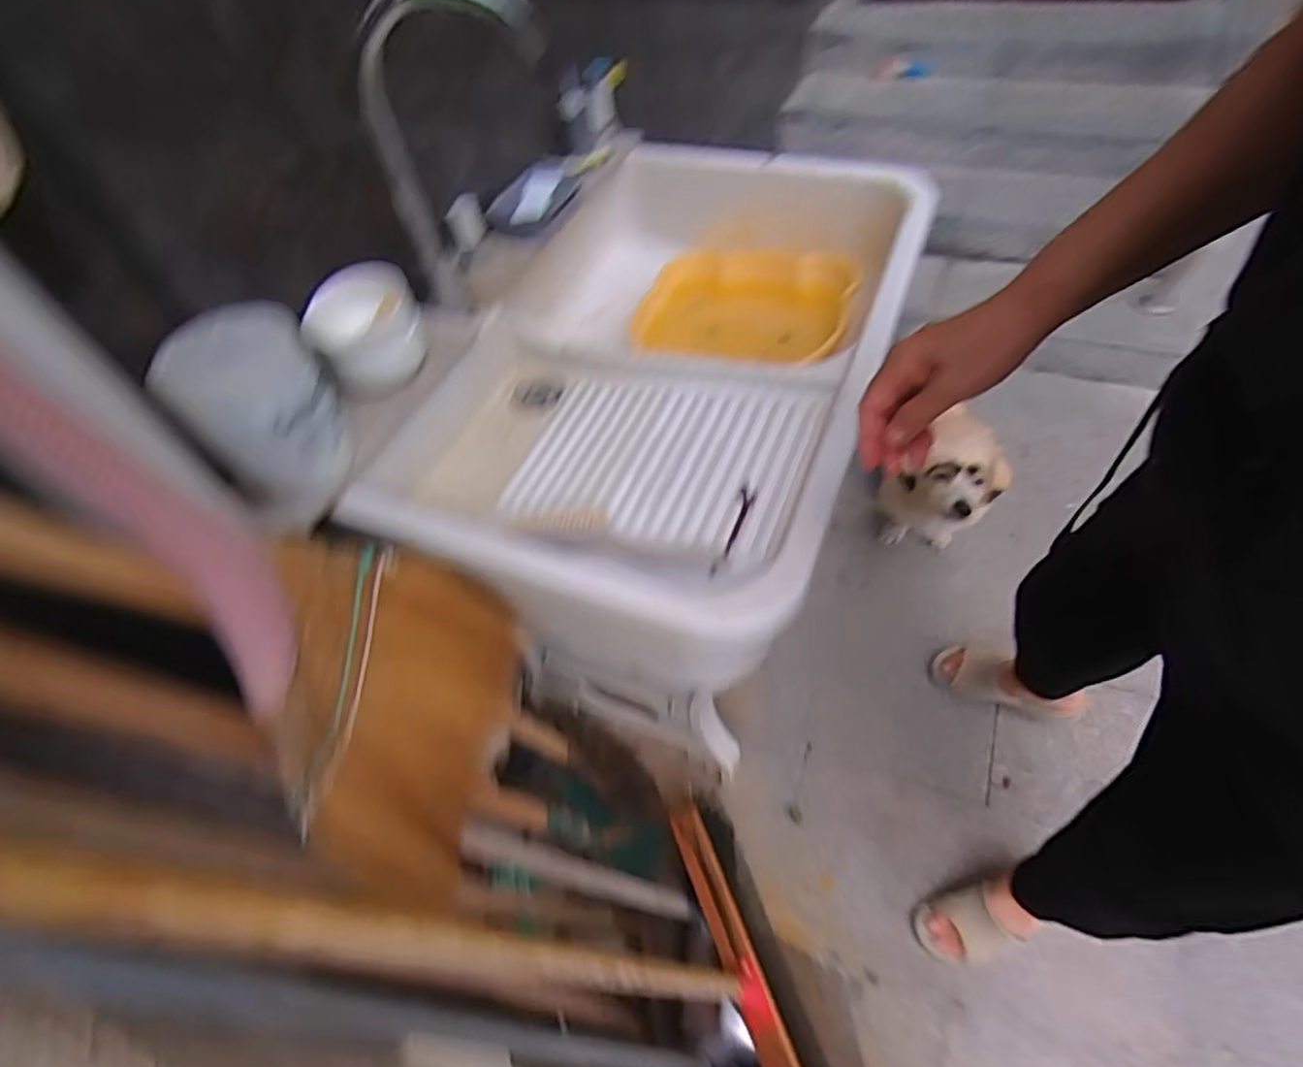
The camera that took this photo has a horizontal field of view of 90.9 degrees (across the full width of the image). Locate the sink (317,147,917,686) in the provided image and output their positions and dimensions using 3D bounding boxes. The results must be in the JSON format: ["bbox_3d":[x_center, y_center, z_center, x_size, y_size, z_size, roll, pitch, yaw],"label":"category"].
[{"bbox_3d":[0.004,-0.225,0.834,0.511,0.191,0.772,17,56,17],"label":"sink"}]

